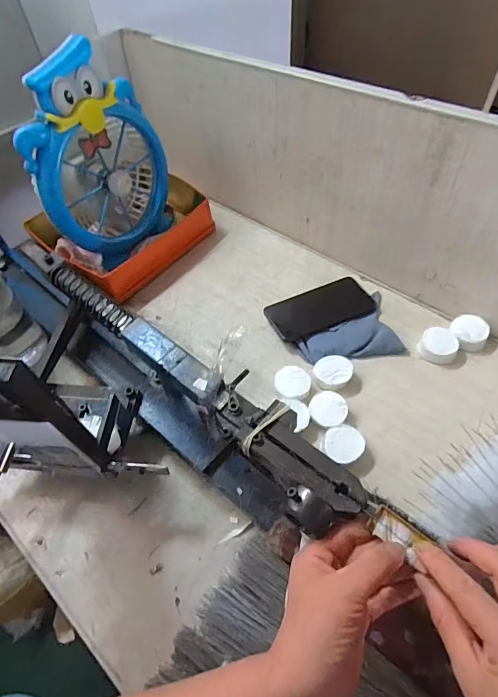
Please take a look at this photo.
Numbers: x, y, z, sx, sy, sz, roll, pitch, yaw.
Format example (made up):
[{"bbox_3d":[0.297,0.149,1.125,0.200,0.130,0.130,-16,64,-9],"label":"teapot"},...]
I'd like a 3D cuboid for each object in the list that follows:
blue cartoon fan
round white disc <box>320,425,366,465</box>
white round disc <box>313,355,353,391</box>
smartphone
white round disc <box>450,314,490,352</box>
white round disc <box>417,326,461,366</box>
[{"bbox_3d":[-0.234,-0.291,0.631,0.088,0.273,0.226,26,60,21],"label":"blue cartoon fan"},{"bbox_3d":[0.113,0.120,0.486,0.051,0.028,0.046,-38,60,-21],"label":"round white disc"},{"bbox_3d":[0.113,0.033,0.542,0.049,0.025,0.045,-2,55,3],"label":"white round disc"},{"bbox_3d":[0.107,-0.063,0.614,0.159,0.009,0.085,-19,51,-15],"label":"smartphone"},{"bbox_3d":[0.309,-0.022,0.563,0.047,0.022,0.053,6,55,9],"label":"white round disc"},{"bbox_3d":[0.263,-0.005,0.558,0.048,0.022,0.050,-2,55,3],"label":"white round disc"}]

